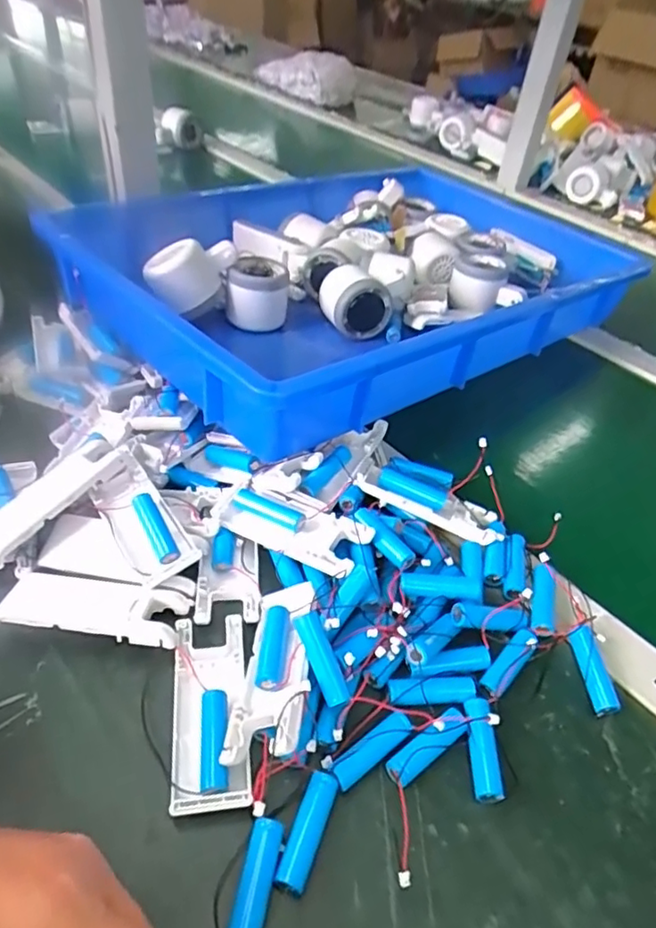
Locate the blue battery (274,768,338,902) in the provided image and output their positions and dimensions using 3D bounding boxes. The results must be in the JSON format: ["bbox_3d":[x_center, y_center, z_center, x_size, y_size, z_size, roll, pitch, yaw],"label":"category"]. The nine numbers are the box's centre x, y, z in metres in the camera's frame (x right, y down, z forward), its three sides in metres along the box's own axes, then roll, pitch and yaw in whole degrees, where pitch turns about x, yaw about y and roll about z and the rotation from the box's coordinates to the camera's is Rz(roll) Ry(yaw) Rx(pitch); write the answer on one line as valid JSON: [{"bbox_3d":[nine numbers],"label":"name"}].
[{"bbox_3d":[-0.011,0.178,0.284,0.015,0.014,0.051,18,45,12],"label":"blue battery"}]

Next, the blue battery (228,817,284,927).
[{"bbox_3d":[-0.032,0.189,0.263,0.015,0.014,0.050,12,44,5],"label":"blue battery"}]

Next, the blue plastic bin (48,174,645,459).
[{"bbox_3d":[0.036,-0.220,0.614,0.538,0.090,0.385,-28,54,-31],"label":"blue plastic bin"}]

